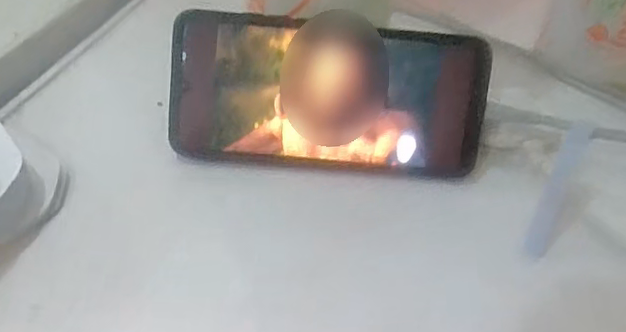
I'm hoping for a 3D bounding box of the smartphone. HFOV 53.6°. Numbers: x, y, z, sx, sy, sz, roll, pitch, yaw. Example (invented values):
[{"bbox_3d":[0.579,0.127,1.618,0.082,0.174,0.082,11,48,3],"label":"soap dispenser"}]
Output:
[{"bbox_3d":[0.009,-0.038,0.338,0.169,0.081,0.013,4,15,-3],"label":"smartphone"}]

